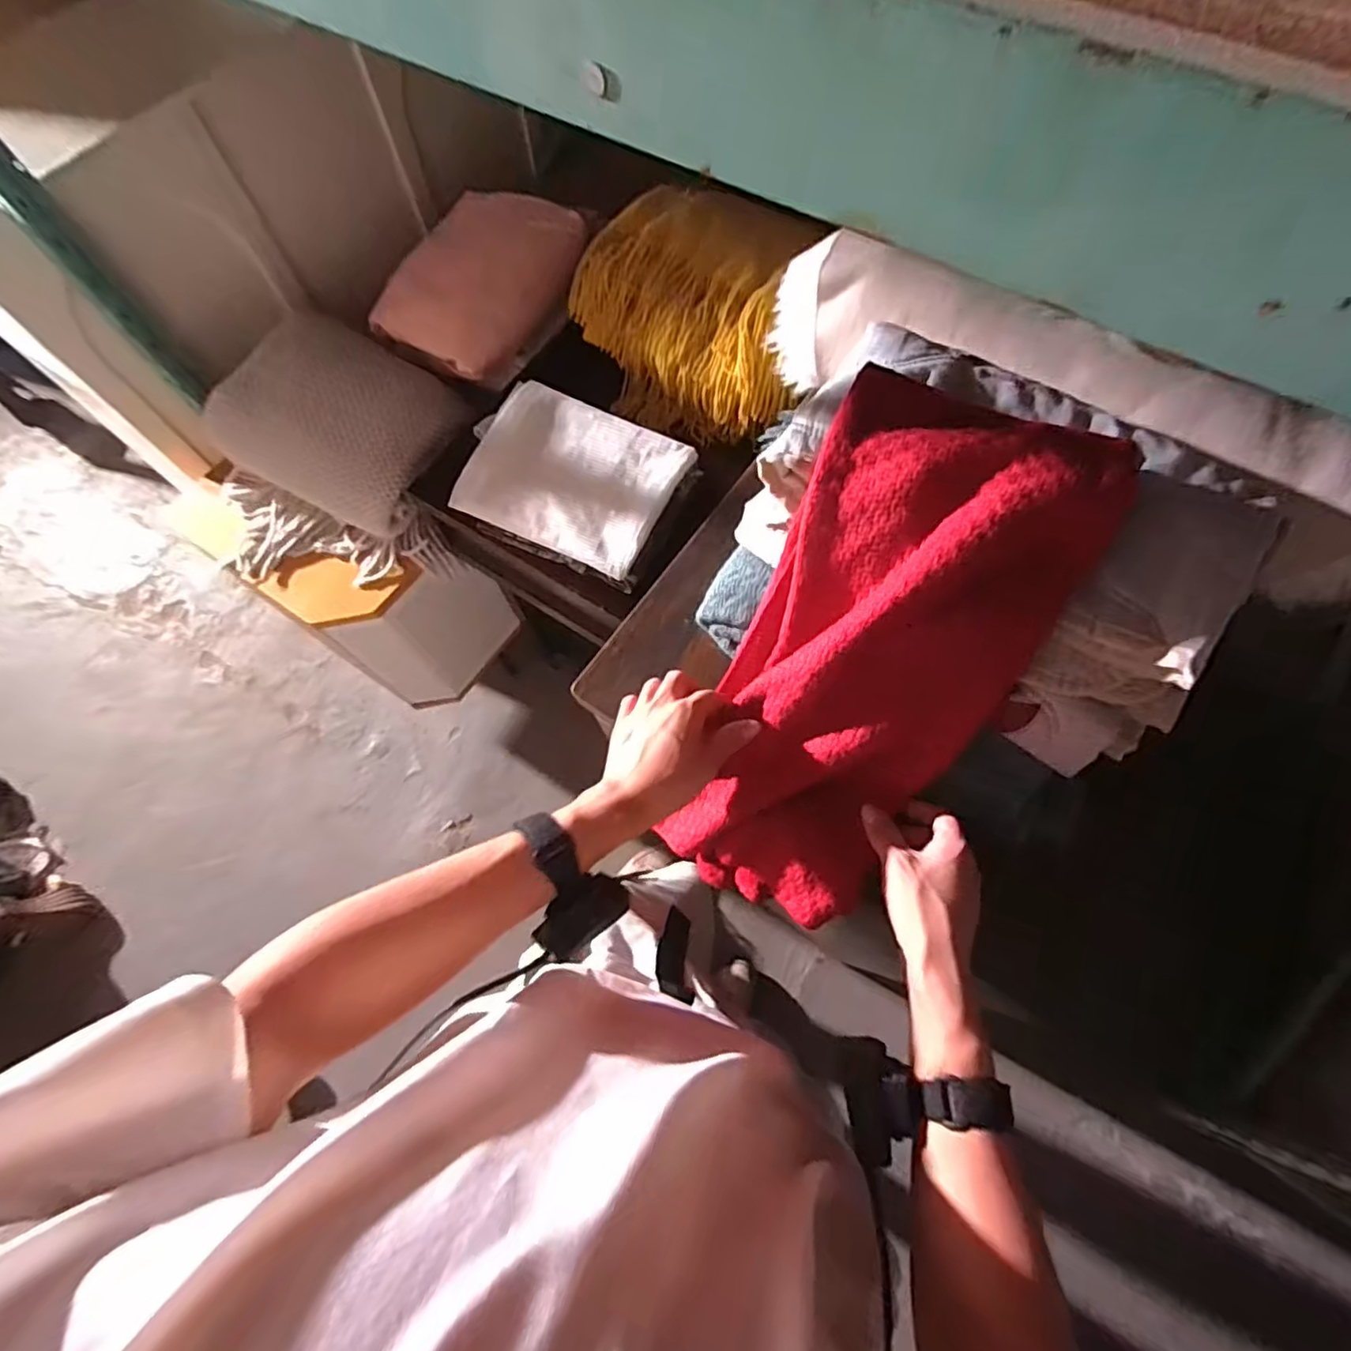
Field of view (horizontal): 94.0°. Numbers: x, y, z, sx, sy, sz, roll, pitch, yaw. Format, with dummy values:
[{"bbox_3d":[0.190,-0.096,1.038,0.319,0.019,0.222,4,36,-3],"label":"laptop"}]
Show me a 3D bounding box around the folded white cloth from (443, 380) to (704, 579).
[{"bbox_3d":[-0.139,-0.267,0.832,0.272,0.031,0.207,25,72,12],"label":"folded white cloth"}]

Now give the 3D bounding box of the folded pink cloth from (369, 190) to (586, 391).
[{"bbox_3d":[-0.333,-0.697,1.118,0.278,0.089,0.386,21,71,11],"label":"folded pink cloth"}]

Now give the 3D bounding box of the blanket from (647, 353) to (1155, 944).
[{"bbox_3d":[0.156,0.000,0.521,0.211,0.057,0.439,27,106,13],"label":"blanket"}]

